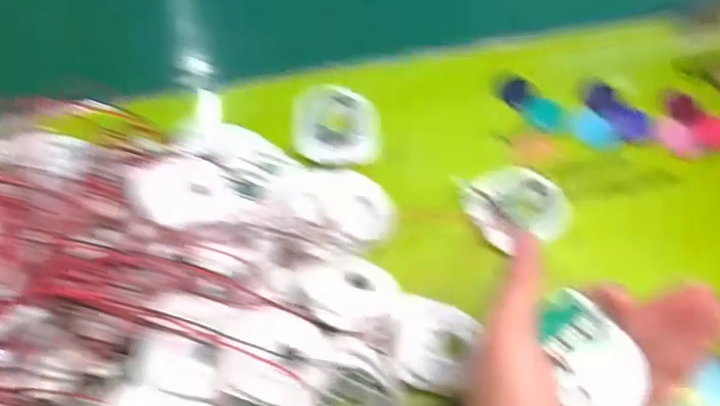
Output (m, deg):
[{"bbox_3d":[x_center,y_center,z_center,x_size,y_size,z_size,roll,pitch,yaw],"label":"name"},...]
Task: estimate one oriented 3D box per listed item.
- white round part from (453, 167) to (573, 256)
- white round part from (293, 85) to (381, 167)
[{"bbox_3d":[0.096,0.001,0.389,0.063,0.011,0.055,-22,62,-14],"label":"white round part"},{"bbox_3d":[-0.014,-0.050,0.411,0.055,0.009,0.063,-1,59,-2],"label":"white round part"}]

